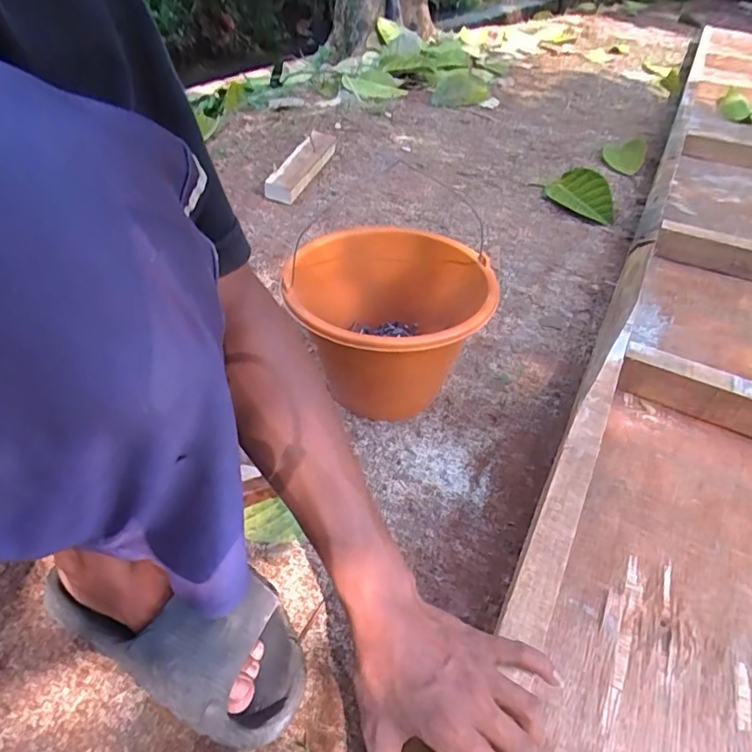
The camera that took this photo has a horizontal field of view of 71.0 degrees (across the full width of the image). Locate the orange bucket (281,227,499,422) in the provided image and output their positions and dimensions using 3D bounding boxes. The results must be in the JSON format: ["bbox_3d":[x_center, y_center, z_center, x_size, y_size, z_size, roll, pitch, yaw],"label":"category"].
[{"bbox_3d":[0.012,-0.053,0.660,0.231,0.174,0.222,2,44,-2],"label":"orange bucket"}]

